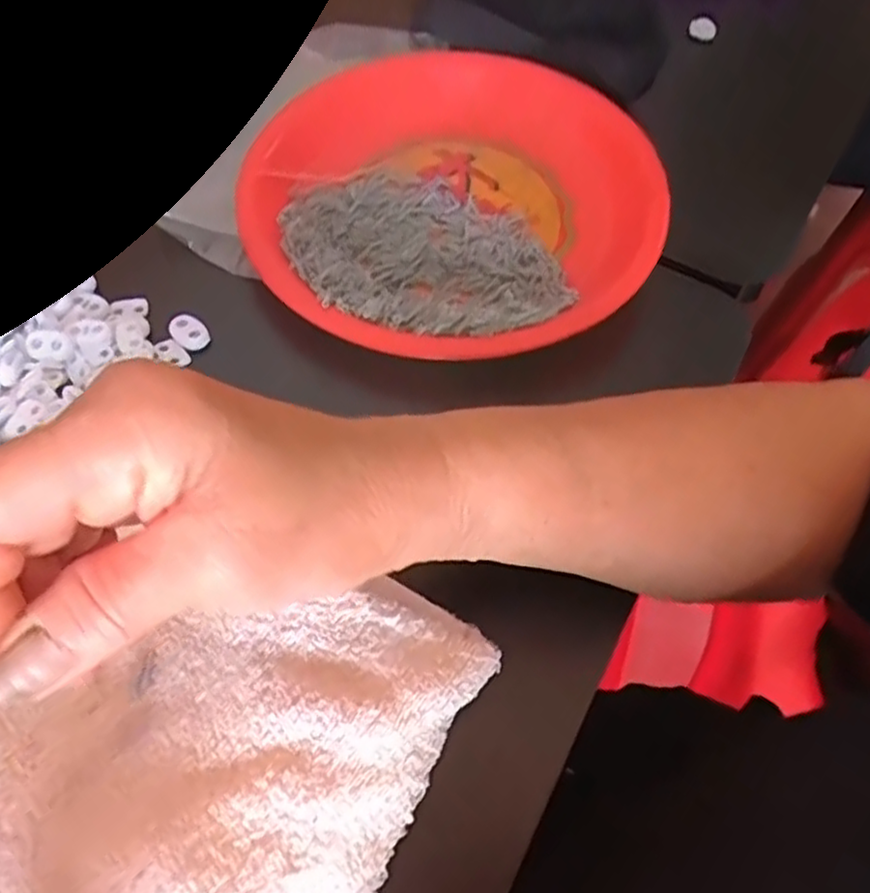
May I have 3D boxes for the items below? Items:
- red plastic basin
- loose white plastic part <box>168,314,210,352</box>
[{"bbox_3d":[0.007,-0.146,0.397,0.226,0.040,0.242,1,57,-3],"label":"red plastic basin"},{"bbox_3d":[-0.123,-0.057,0.356,0.021,0.006,0.014,35,62,18],"label":"loose white plastic part"}]

